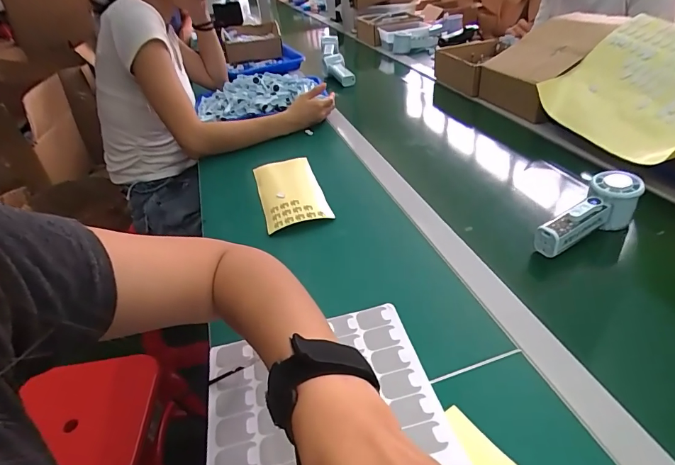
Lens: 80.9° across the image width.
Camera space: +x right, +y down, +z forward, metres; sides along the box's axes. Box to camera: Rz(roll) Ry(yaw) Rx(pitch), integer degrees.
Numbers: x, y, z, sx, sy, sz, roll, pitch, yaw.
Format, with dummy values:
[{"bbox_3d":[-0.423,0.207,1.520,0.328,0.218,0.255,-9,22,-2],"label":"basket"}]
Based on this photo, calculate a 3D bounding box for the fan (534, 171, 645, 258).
[{"bbox_3d":[0.320,-0.017,0.512,0.155,0.059,0.047,-31,42,-9],"label":"fan"}]

